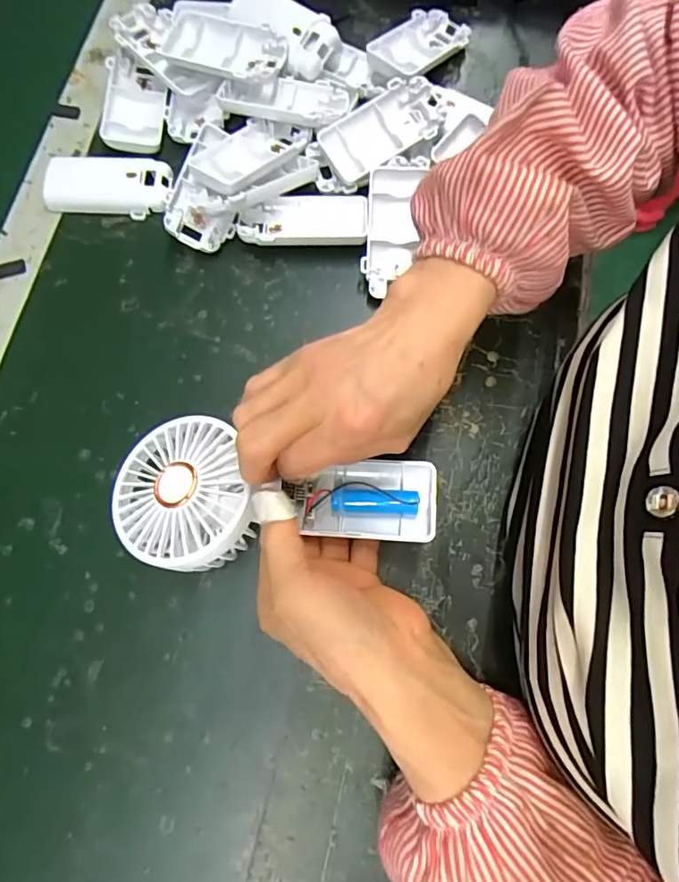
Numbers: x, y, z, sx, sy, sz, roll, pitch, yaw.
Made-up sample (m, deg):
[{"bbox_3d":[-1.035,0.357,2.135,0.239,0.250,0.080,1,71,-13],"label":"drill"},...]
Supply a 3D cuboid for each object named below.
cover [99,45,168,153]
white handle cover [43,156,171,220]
[{"bbox_3d":[-0.159,-0.267,0.410,0.045,0.018,0.085,-2,76,0],"label":"cover"},{"bbox_3d":[-0.177,-0.193,0.392,0.097,0.013,0.043,5,76,2],"label":"white handle cover"}]

